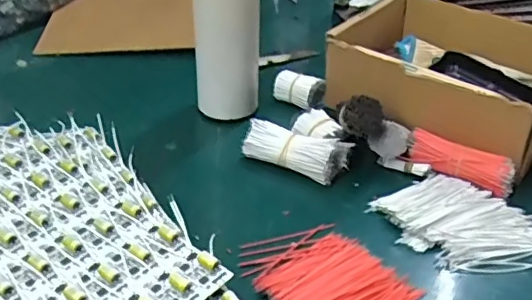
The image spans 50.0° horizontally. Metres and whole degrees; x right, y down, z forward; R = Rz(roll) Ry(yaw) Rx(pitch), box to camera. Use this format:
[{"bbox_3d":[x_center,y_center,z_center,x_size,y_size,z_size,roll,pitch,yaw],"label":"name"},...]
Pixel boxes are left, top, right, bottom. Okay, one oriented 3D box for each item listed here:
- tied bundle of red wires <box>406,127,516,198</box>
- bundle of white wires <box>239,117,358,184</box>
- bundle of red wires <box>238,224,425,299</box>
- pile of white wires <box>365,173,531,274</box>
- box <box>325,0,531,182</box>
[{"bbox_3d":[0.177,0.011,0.520,0.096,0.027,0.032,24,40,30],"label":"tied bundle of red wires"},{"bbox_3d":[0.028,0.000,0.533,0.095,0.035,0.035,17,37,22],"label":"bundle of white wires"},{"bbox_3d":[0.043,0.095,0.414,0.095,0.011,0.124,-23,41,-32],"label":"bundle of red wires"},{"bbox_3d":[0.162,0.059,0.473,0.136,0.010,0.097,26,41,32],"label":"pile of white wires"},{"bbox_3d":[0.201,-0.080,0.609,0.239,0.086,0.181,29,42,34],"label":"box"}]

